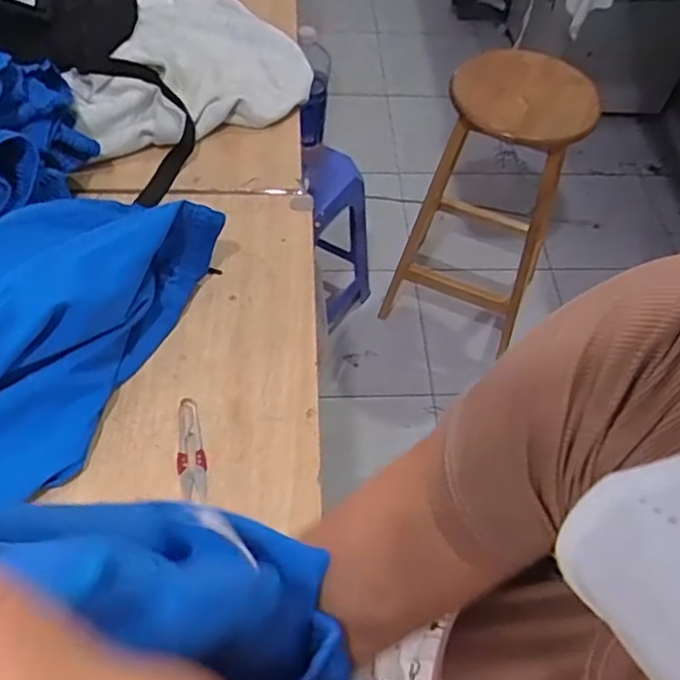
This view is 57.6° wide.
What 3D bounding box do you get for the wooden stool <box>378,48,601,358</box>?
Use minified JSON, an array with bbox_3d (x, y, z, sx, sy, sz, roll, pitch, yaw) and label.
[{"bbox_3d":[0.316,-0.312,1.388,0.303,0.636,0.340,16,56,7],"label":"wooden stool"}]

